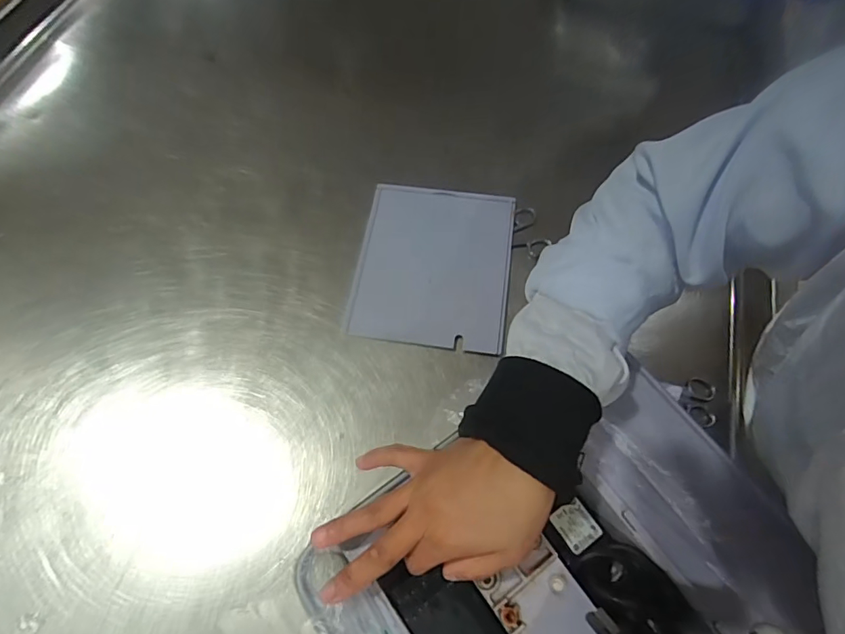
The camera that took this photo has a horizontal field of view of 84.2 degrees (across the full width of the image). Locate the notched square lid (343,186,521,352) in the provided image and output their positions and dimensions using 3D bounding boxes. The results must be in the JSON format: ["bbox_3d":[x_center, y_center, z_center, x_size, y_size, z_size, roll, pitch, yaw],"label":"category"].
[{"bbox_3d":[0.015,-0.061,0.524,0.163,0.007,0.194,9,70,3],"label":"notched square lid"}]

